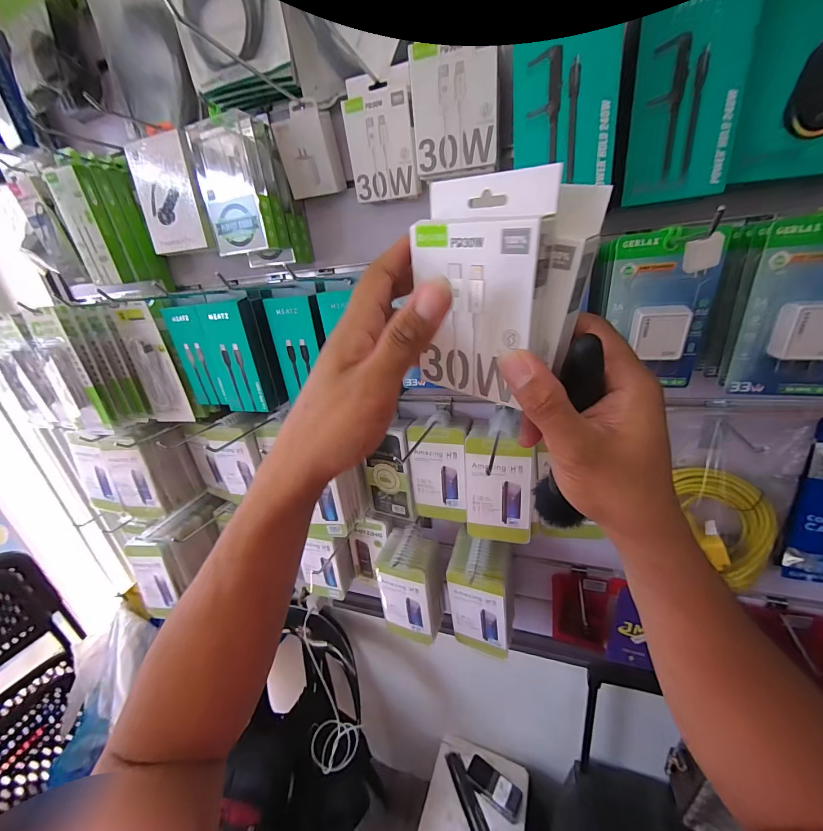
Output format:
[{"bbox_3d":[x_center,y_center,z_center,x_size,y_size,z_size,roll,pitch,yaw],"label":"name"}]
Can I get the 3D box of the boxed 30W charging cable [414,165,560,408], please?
[{"bbox_3d":[0.040,-0.071,0.210,0.082,0.118,0.023,16,32,41],"label":"boxed 30W charging cable"}]

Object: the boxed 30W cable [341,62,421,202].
[{"bbox_3d":[-0.033,-0.329,0.425,0.086,0.121,0.024,5,35,21],"label":"boxed 30W cable"}]

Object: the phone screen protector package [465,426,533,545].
[{"bbox_3d":[0.122,0.100,0.499,0.089,0.179,0.016,1,25,17],"label":"phone screen protector package"}]

